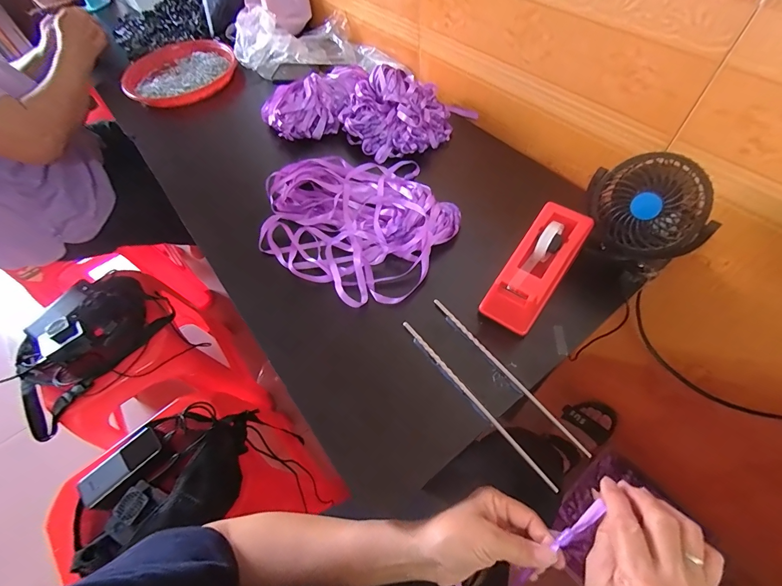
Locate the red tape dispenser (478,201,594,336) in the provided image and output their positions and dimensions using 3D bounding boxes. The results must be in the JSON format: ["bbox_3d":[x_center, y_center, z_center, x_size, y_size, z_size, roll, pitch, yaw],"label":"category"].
[{"bbox_3d":[0.170,-0.029,0.430,0.061,0.072,0.157,32,65,23],"label":"red tape dispenser"}]

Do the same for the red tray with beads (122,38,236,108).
[{"bbox_3d":[-0.466,-0.492,0.814,0.231,0.041,0.208,-25,58,-11],"label":"red tray with beads"}]

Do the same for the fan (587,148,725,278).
[{"bbox_3d":[0.285,-0.090,0.412,0.124,0.129,0.058,35,42,29],"label":"fan"}]

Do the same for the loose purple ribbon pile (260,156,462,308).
[{"bbox_3d":[-0.063,-0.116,0.531,0.291,0.033,0.231,29,64,22],"label":"loose purple ribbon pile"}]

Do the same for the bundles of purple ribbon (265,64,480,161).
[{"bbox_3d":[-0.049,-0.331,0.629,0.343,0.059,0.177,19,61,17],"label":"bundles of purple ribbon"}]

